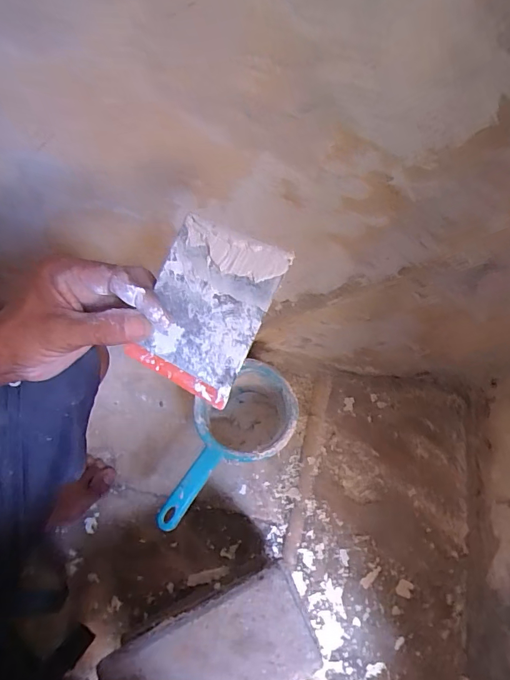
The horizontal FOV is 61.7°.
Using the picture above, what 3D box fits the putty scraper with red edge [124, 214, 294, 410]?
[{"bbox_3d":[-0.032,-0.020,0.269,0.078,0.004,0.101,27,95,20],"label":"putty scraper with red edge"}]

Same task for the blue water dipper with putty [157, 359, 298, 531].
[{"bbox_3d":[-0.051,0.159,0.641,0.140,0.126,0.250,41,71,17],"label":"blue water dipper with putty"}]

